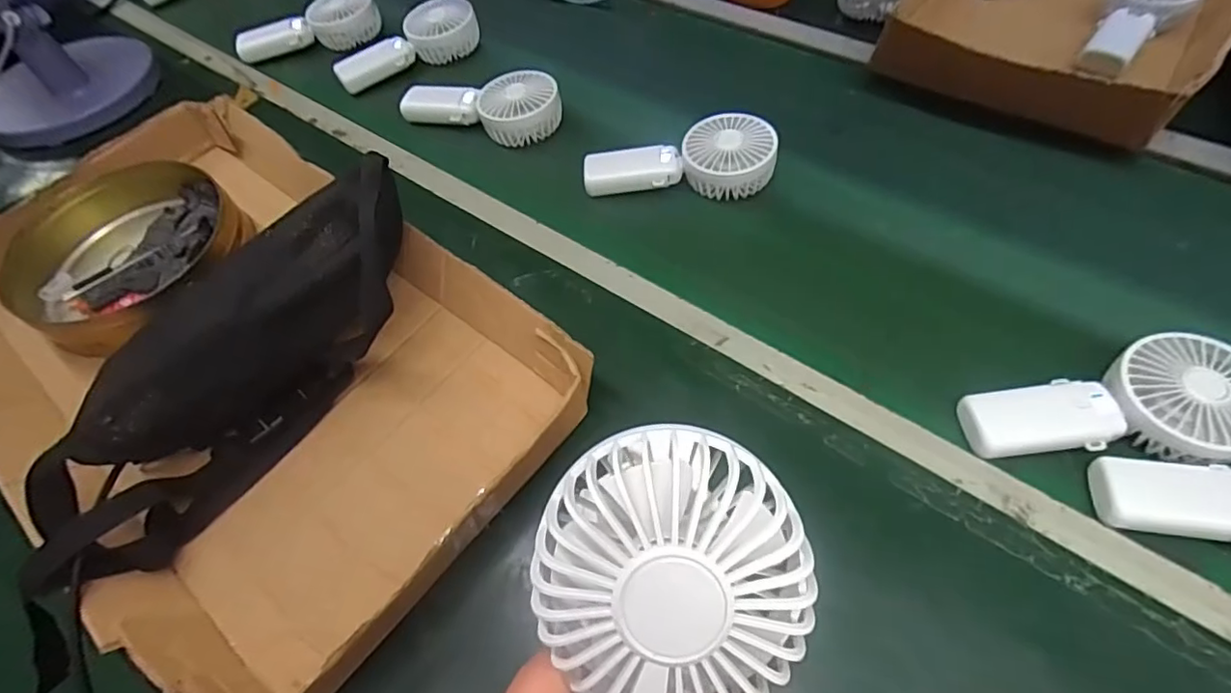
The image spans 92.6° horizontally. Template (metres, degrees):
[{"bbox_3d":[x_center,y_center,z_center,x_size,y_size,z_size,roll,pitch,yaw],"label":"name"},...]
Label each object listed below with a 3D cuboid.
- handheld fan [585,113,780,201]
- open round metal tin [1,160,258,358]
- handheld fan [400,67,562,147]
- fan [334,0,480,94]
[{"bbox_3d":[0.064,-0.188,0.582,0.180,0.047,0.075,5,57,9],"label":"handheld fan"},{"bbox_3d":[-0.430,-0.091,0.523,0.195,0.044,0.189,-3,56,4],"label":"open round metal tin"},{"bbox_3d":[-0.150,-0.273,0.660,0.178,0.053,0.067,16,59,16],"label":"handheld fan"},{"bbox_3d":[-0.264,-0.383,0.742,0.184,0.054,0.067,-34,60,-17],"label":"fan"}]

